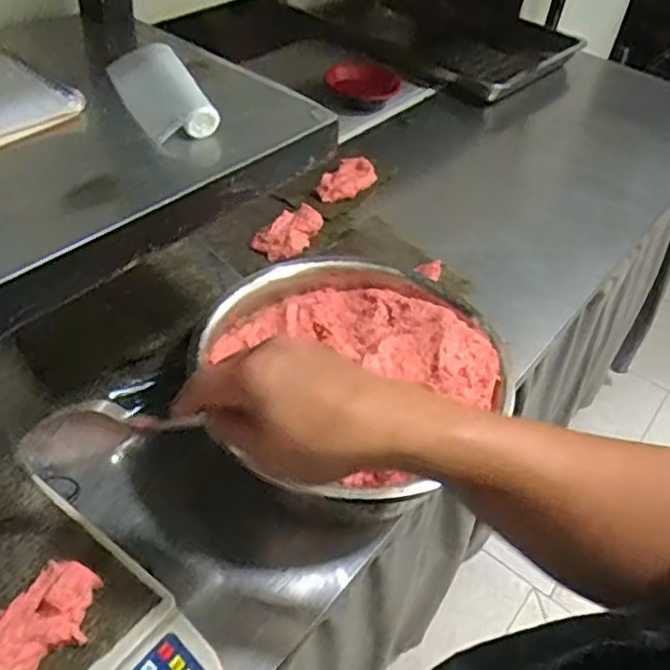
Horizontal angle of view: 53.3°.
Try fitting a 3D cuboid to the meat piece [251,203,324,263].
[{"bbox_3d":[-0.055,-0.144,0.910,0.059,0.034,0.113,36,52,26],"label":"meat piece"}]

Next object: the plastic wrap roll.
[{"bbox_3d":[-0.145,-0.201,0.537,0.052,0.023,0.148,-16,49,-22],"label":"plastic wrap roll"}]

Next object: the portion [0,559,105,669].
[{"bbox_3d":[-0.220,0.207,0.447,0.060,0.035,0.132,32,50,24],"label":"portion"}]

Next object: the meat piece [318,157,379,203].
[{"bbox_3d":[0.019,-0.236,1.017,0.053,0.031,0.104,35,51,25],"label":"meat piece"}]

